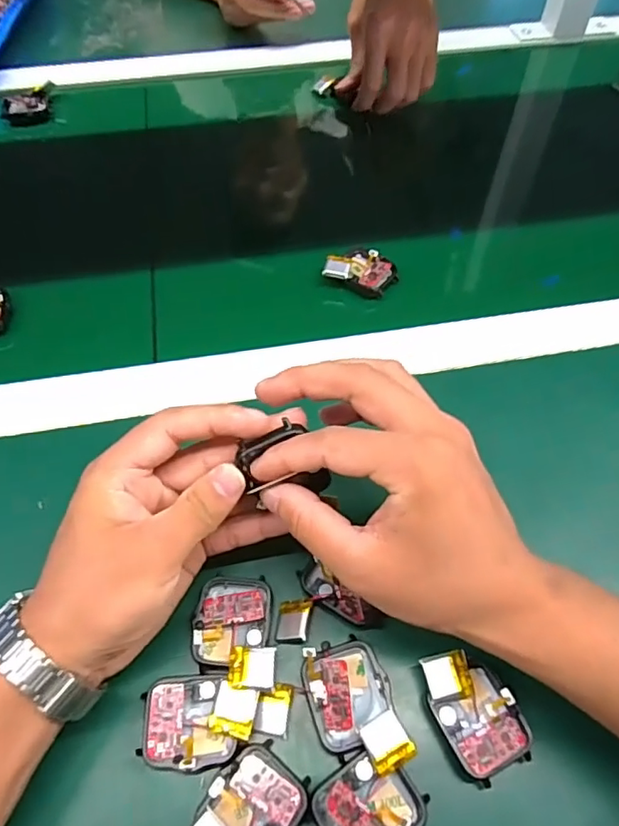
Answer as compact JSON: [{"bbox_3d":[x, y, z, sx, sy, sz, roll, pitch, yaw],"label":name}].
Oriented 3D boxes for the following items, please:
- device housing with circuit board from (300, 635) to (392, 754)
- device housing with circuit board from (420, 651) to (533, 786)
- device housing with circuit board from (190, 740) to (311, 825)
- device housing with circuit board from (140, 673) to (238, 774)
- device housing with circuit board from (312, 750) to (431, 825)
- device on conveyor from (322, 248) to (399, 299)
[{"bbox_3d":[0.019,0.132,0.262,0.038,0.018,0.044,-14,59,-9],"label":"device housing with circuit board"},{"bbox_3d":[0.077,0.140,0.262,0.037,0.019,0.053,-24,61,-15],"label":"device housing with circuit board"},{"bbox_3d":[-0.026,0.173,0.237,0.038,0.020,0.050,35,64,19],"label":"device housing with circuit board"},{"bbox_3d":[-0.056,0.143,0.256,0.041,0.010,0.038,-4,58,-3],"label":"device housing with circuit board"},{"bbox_3d":[0.026,0.173,0.242,0.045,0.019,0.038,-20,60,-13],"label":"device housing with circuit board"},{"bbox_3d":[0.041,-0.112,0.427,0.054,0.015,0.041,13,58,7],"label":"device on conveyor"}]

